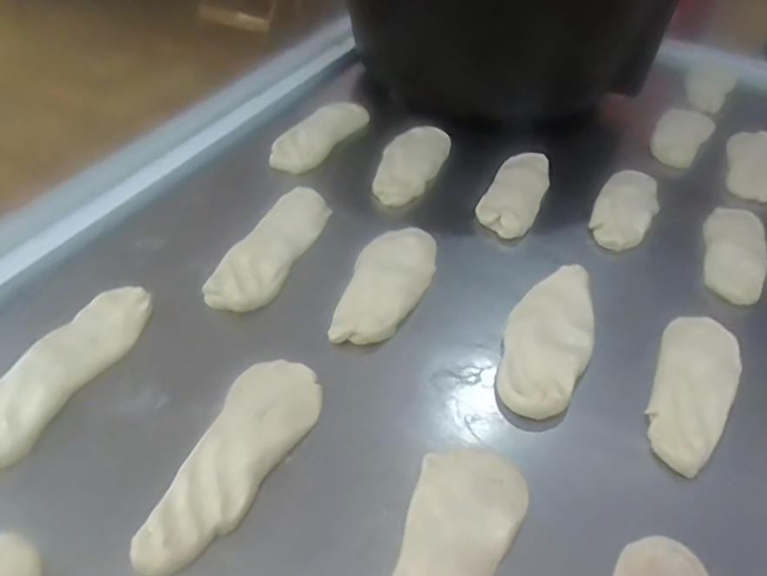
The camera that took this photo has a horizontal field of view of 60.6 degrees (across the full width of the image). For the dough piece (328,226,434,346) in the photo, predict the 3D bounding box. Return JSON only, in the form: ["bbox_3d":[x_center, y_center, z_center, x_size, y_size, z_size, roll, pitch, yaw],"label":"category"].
[{"bbox_3d":[0.004,-0.006,0.580,0.068,0.031,0.140,16,42,11],"label":"dough piece"}]

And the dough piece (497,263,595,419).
[{"bbox_3d":[0.140,0.035,0.544,0.069,0.039,0.170,22,43,17],"label":"dough piece"}]

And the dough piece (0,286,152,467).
[{"bbox_3d":[-0.234,0.060,0.473,0.058,0.025,0.165,23,44,18],"label":"dough piece"}]

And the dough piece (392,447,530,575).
[{"bbox_3d":[0.036,0.166,0.407,0.067,0.025,0.173,24,44,19],"label":"dough piece"}]

